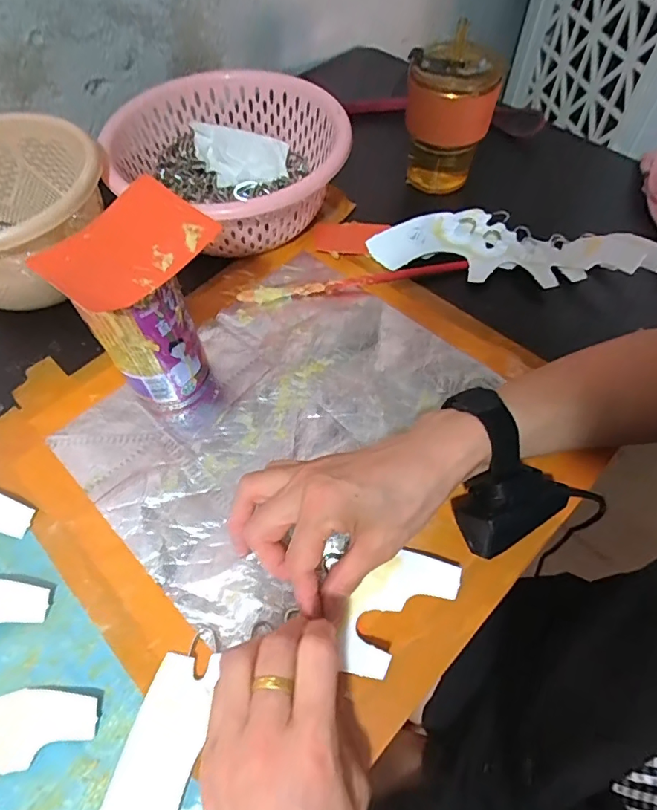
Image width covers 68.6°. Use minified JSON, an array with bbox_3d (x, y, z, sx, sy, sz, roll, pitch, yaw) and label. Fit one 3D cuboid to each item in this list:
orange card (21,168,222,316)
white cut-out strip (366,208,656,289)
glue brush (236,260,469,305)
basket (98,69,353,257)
[{"bbox_3d":[-0.127,-0.100,0.302,0.077,0.014,0.099,36,65,20],"label":"orange card"},{"bbox_3d":[0.175,-0.156,0.464,0.257,0.039,0.096,15,58,10],"label":"white cut-out strip"},{"bbox_3d":[0.026,-0.118,0.452,0.216,0.015,0.015,-12,57,-7],"label":"glue brush"},{"bbox_3d":[-0.095,-0.235,0.484,0.205,0.095,0.198,0,57,1],"label":"basket"}]

